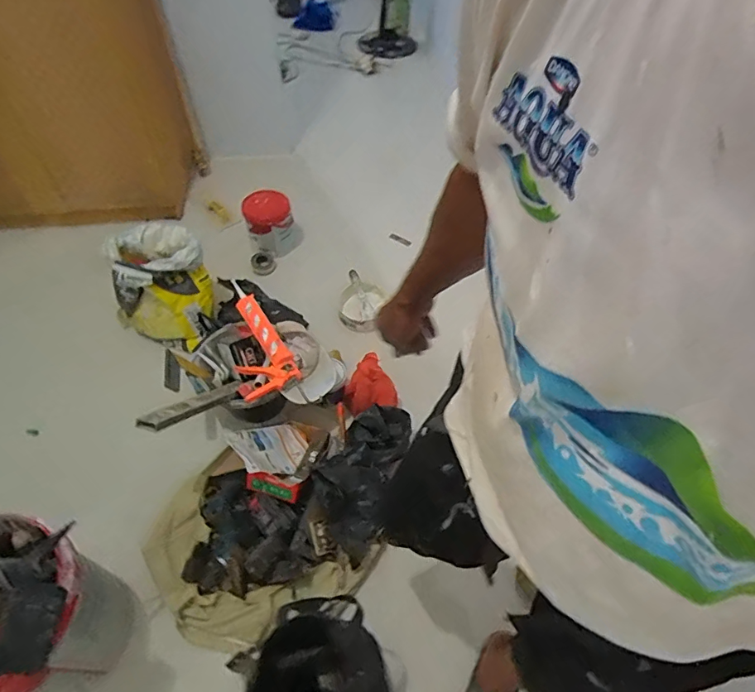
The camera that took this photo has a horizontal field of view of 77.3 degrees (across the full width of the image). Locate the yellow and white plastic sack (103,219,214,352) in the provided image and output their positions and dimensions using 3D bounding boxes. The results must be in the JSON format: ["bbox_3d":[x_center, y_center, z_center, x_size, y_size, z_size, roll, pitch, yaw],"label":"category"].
[{"bbox_3d":[-0.691,-0.169,1.517,0.303,0.318,0.281,-29,59,-21],"label":"yellow and white plastic sack"}]

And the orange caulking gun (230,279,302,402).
[{"bbox_3d":[-0.343,-0.015,1.327,0.157,0.057,0.344,-22,57,-17],"label":"orange caulking gun"}]

